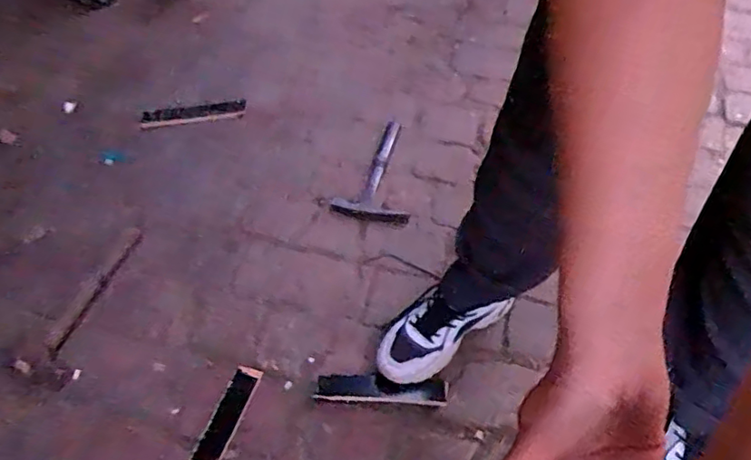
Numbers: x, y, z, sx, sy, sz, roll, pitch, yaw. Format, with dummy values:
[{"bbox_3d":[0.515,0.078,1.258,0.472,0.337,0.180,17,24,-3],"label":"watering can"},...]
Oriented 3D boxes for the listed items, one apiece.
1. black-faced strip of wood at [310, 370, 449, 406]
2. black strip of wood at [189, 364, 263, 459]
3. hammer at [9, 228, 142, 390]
[{"bbox_3d":[0.009,0.252,0.905,0.204,0.012,0.047,2,53,2],"label":"black-faced strip of wood"},{"bbox_3d":[-0.227,0.284,0.875,0.047,0.008,0.160,15,54,12],"label":"black strip of wood"},{"bbox_3d":[-0.494,0.125,1.002,0.105,0.049,0.325,15,54,12],"label":"hammer"}]

